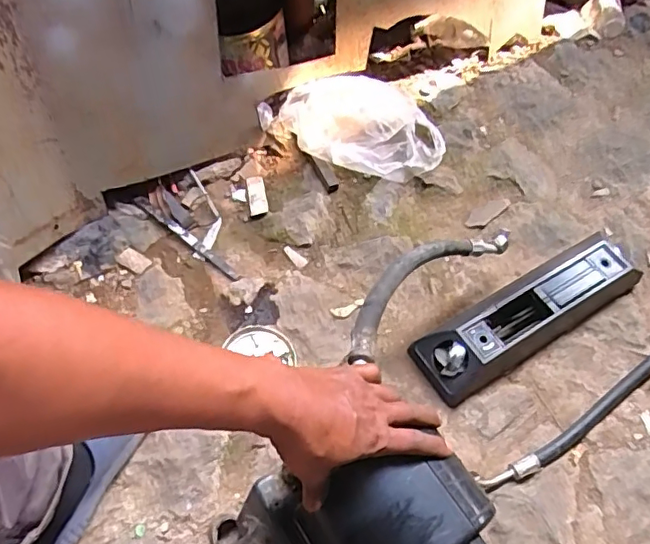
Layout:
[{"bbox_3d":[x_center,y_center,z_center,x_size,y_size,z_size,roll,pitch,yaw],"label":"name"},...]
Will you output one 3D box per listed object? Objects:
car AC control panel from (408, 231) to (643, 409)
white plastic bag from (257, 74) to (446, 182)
[{"bbox_3d":[0.308,0.057,0.839,0.377,0.063,0.107,-26,64,-17],"label":"car AC control panel"},{"bbox_3d":[0.057,-0.265,0.995,0.305,0.097,0.163,19,60,8],"label":"white plastic bag"}]

